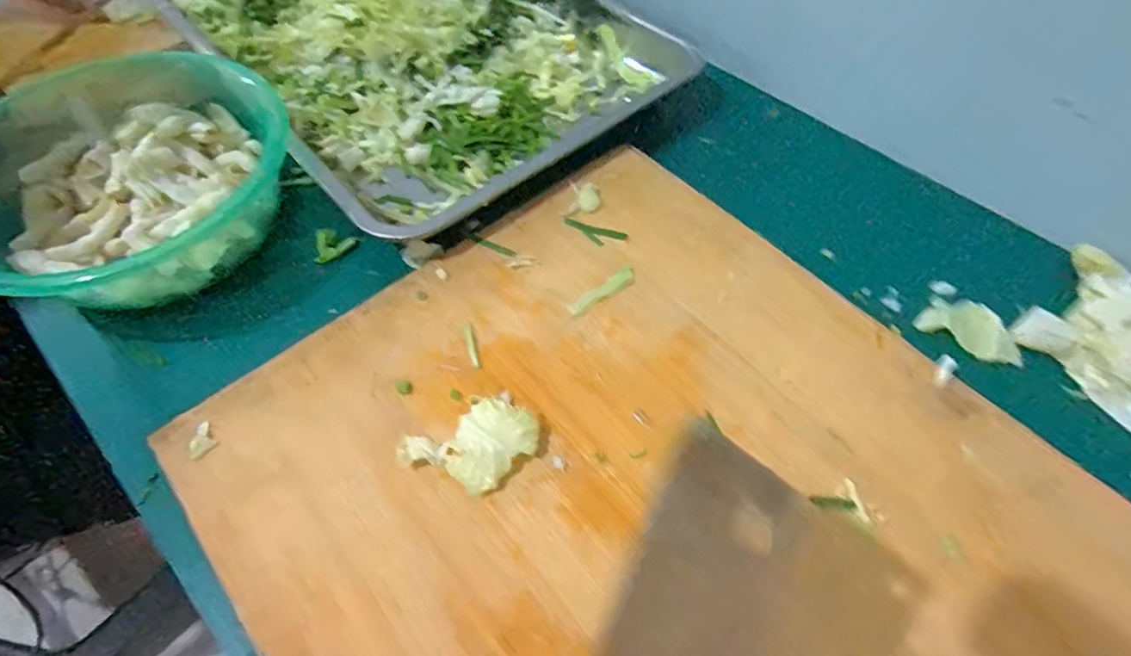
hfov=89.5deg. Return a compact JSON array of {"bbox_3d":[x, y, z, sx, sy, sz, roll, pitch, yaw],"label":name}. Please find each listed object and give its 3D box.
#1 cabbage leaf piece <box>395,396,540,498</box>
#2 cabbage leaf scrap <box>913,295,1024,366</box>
[{"bbox_3d":[-0.056,0.066,0.337,0.072,0.022,0.052,20,61,13],"label":"cabbage leaf piece"},{"bbox_3d":[0.287,0.000,0.401,0.067,0.013,0.040,32,64,19],"label":"cabbage leaf scrap"}]

